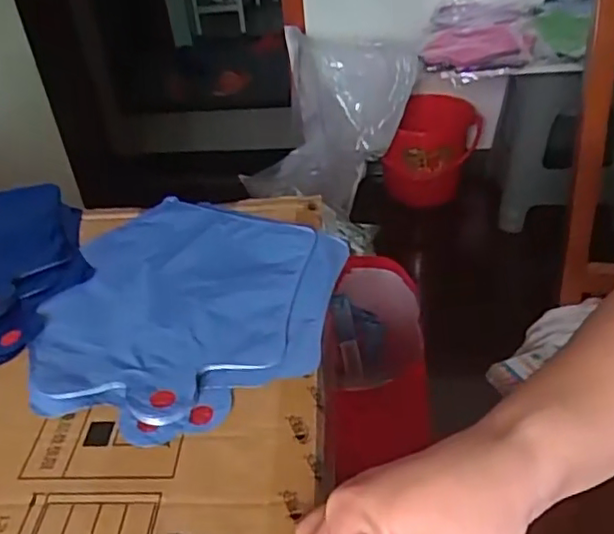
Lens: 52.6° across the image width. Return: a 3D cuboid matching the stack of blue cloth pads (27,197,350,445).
[{"bbox_3d":[-0.089,0.019,0.476,0.208,0.008,0.256,3,37,12],"label":"stack of blue cloth pads"}]

